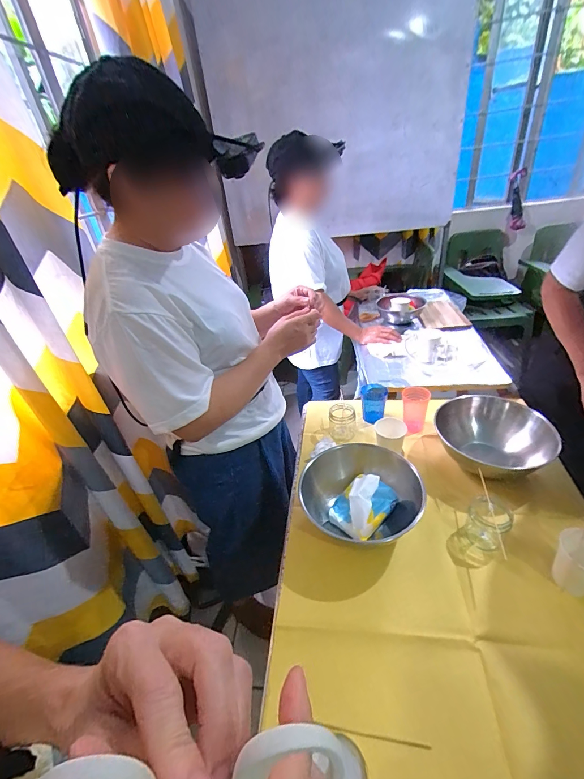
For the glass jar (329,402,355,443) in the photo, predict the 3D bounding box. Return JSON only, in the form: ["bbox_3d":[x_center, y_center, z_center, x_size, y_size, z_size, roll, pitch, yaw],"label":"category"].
[{"bbox_3d":[0.133,0.080,0.934,0.068,0.073,0.059,-5,34,4],"label":"glass jar"}]

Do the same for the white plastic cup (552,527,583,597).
[{"bbox_3d":[0.456,0.282,0.553,0.075,0.094,0.069,-5,34,4],"label":"white plastic cup"}]

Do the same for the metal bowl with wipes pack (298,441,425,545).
[{"bbox_3d":[0.138,0.205,0.733,0.212,0.088,0.199,-33,42,-33],"label":"metal bowl with wipes pack"}]

